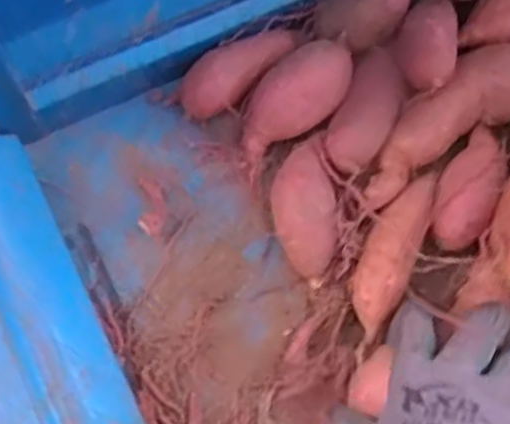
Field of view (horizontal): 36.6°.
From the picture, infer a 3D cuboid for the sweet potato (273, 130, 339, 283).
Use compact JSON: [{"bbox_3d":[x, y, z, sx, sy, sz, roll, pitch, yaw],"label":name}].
[{"bbox_3d":[0.034,-0.004,0.530,0.041,0.039,0.098,2,76,0],"label":"sweet potato"}]

